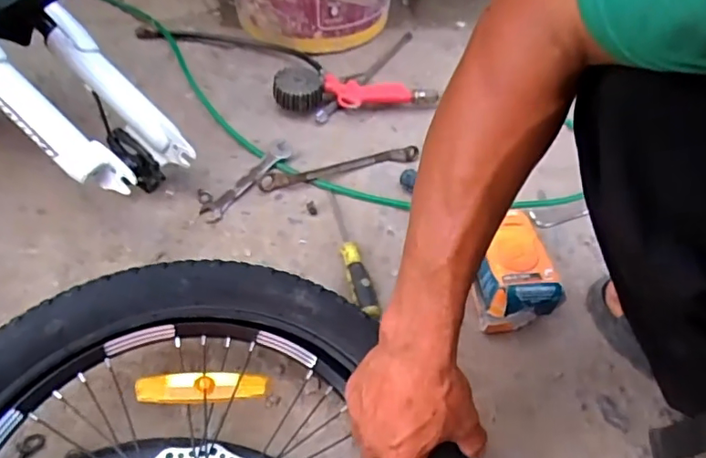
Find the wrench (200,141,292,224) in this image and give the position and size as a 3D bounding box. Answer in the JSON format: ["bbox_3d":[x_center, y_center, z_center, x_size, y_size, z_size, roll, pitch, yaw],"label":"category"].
[{"bbox_3d":[-0.140,-0.067,0.729,0.029,0.014,0.161,31,56,18],"label":"wrench"}]

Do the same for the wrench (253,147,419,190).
[{"bbox_3d":[-0.017,-0.086,0.743,0.223,0.019,0.032,-13,54,-14],"label":"wrench"}]

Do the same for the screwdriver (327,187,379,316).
[{"bbox_3d":[-0.003,0.023,0.655,0.025,0.028,0.198,-8,53,-10],"label":"screwdriver"}]

